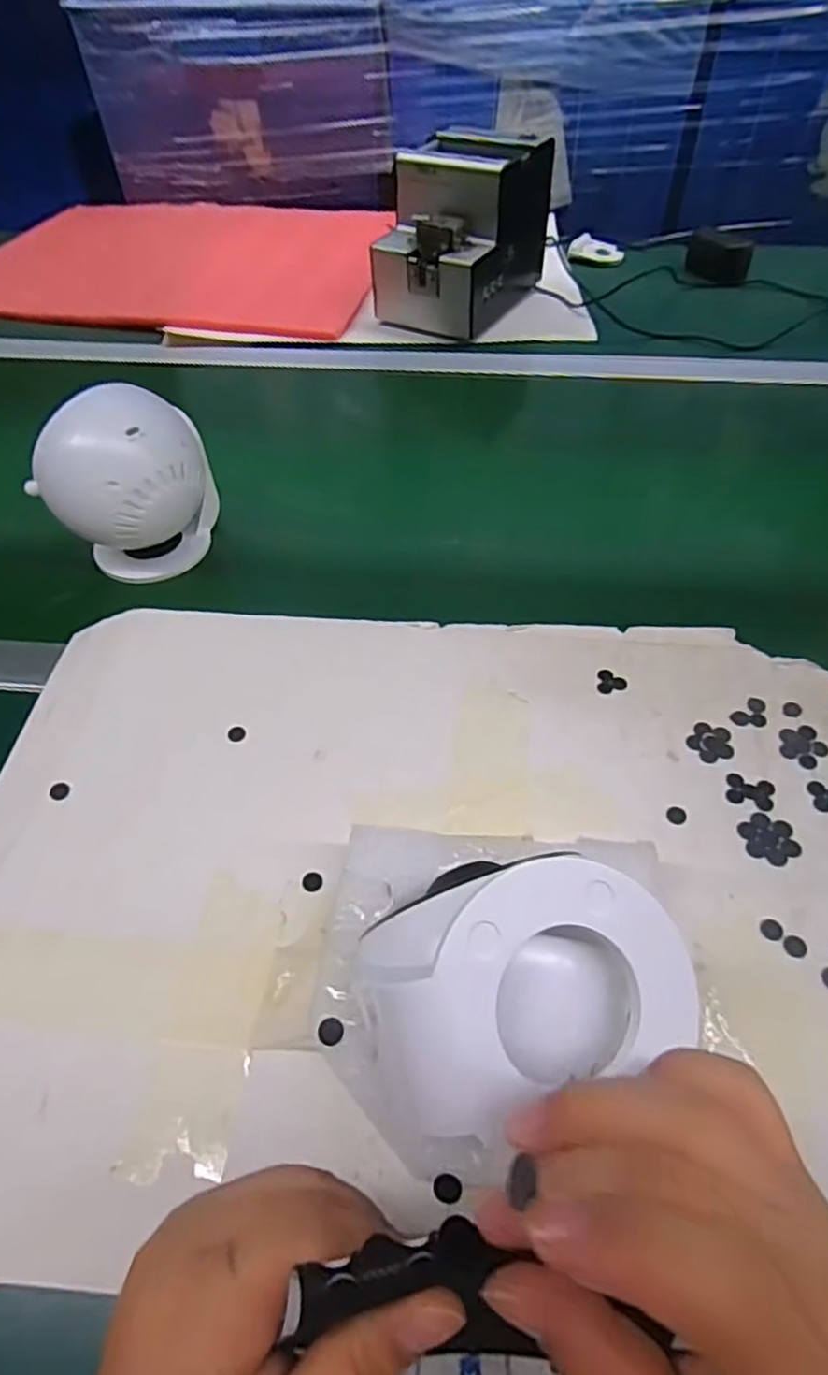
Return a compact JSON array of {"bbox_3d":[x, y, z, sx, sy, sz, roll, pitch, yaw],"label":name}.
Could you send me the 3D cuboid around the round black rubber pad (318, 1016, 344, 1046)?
[{"bbox_3d":[-0.033,0.137,0.270,0.010,0.005,0.009,6,51,7],"label":"round black rubber pad"}]

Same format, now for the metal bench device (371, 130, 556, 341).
[{"bbox_3d":[0.054,-0.500,0.744,0.125,0.143,0.185,24,55,21],"label":"metal bench device"}]

